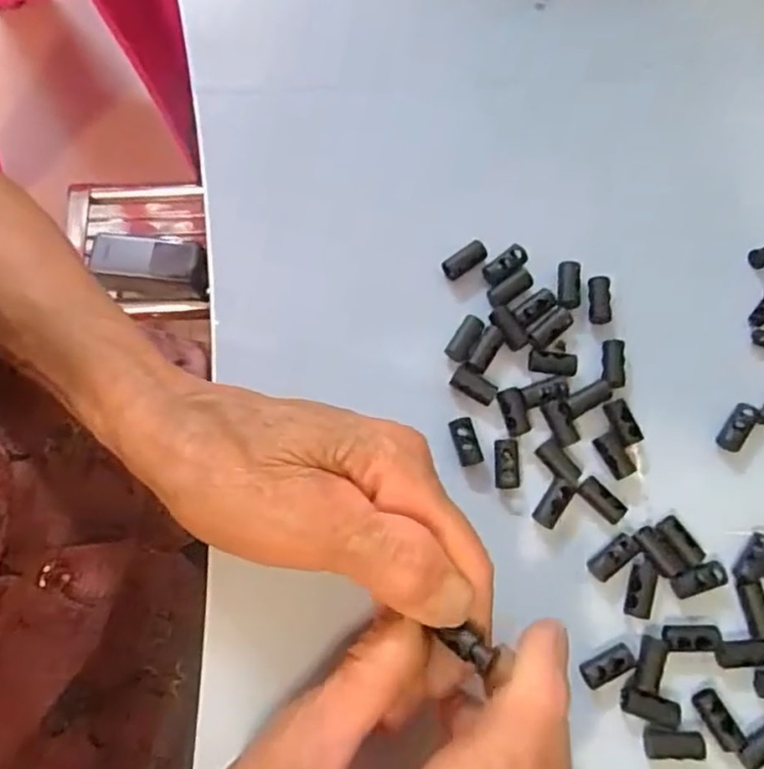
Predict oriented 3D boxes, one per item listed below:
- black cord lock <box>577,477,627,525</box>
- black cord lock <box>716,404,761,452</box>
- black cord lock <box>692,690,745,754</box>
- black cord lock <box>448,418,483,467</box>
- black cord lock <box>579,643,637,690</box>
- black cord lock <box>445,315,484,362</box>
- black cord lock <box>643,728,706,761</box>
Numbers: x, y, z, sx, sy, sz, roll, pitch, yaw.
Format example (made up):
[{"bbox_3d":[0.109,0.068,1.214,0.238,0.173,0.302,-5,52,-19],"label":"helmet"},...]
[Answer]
[{"bbox_3d":[0.081,0.043,0.239,0.008,0.008,0.018,-40,77,-10],"label":"black cord lock"},{"bbox_3d":[0.136,0.017,0.247,0.009,0.006,0.020,36,77,10],"label":"black cord lock"},{"bbox_3d":[0.114,0.114,0.219,0.008,0.007,0.020,-28,75,-7],"label":"black cord lock"},{"bbox_3d":[0.032,0.022,0.244,0.010,0.009,0.017,-12,74,-3],"label":"black cord lock"},{"bbox_3d":[0.078,0.098,0.223,0.019,0.006,0.010,-25,75,-7],"label":"black cord lock"},{"bbox_3d":[0.033,-0.018,0.255,0.008,0.006,0.019,32,76,9],"label":"black cord lock"},{"bbox_3d":[0.098,0.121,0.217,0.020,0.007,0.009,2,74,1],"label":"black cord lock"}]

